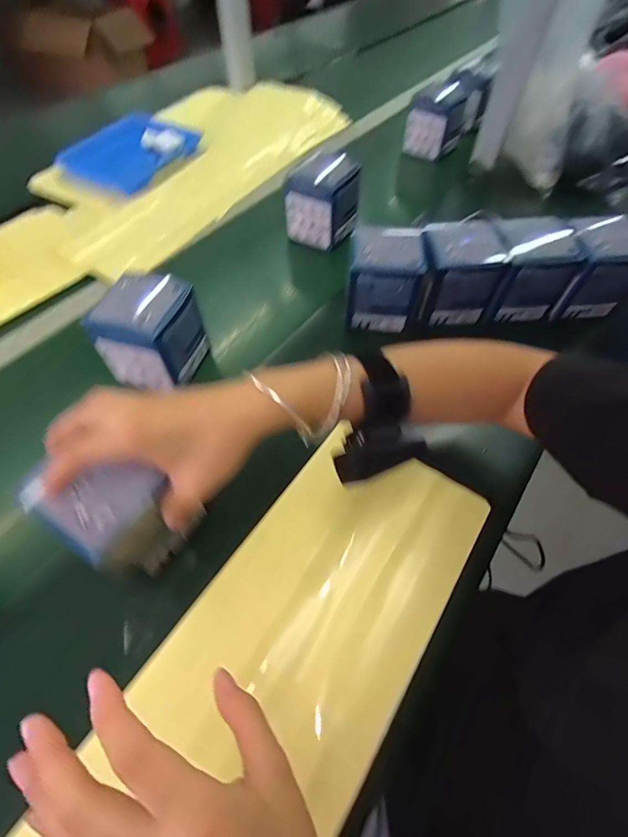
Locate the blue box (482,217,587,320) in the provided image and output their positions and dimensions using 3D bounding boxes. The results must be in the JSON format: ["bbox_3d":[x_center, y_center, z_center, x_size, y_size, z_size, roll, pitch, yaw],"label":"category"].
[{"bbox_3d":[0.254,-0.180,0.467,0.086,0.088,0.081,0,57,0],"label":"blue box"}]

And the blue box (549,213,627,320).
[{"bbox_3d":[0.334,-0.186,0.470,0.086,0.086,0.087,-4,57,-2],"label":"blue box"}]

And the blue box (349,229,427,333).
[{"bbox_3d":[0.083,-0.166,0.453,0.081,0.085,0.089,7,57,4],"label":"blue box"}]

